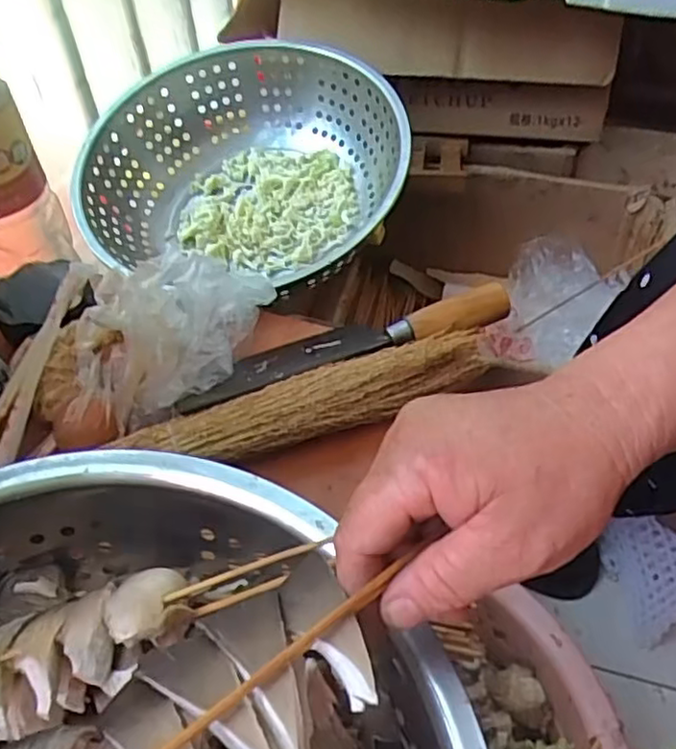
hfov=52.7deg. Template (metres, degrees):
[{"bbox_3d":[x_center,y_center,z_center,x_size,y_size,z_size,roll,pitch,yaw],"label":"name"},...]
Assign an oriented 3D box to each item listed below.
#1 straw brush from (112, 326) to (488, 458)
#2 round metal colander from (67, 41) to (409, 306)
[{"bbox_3d":[-0.015,0.018,0.498,0.265,0.033,0.039,-18,50,-12],"label":"straw brush"},{"bbox_3d":[-0.098,-0.213,0.716,0.325,0.118,0.320,-2,67,4],"label":"round metal colander"}]

